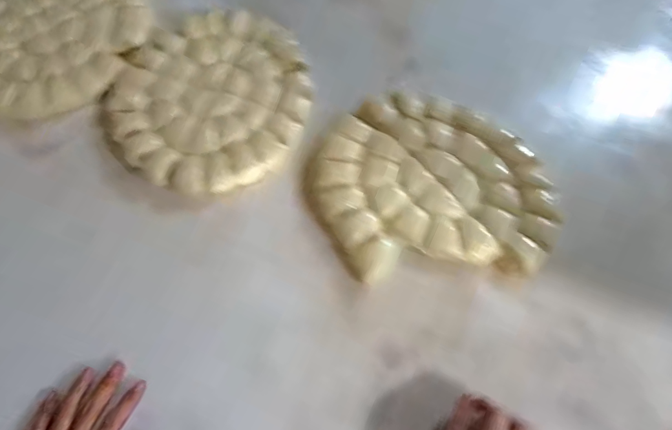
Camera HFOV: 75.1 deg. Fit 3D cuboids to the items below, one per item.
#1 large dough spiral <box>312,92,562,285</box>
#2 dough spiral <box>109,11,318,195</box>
[{"bbox_3d":[0.121,-0.044,0.549,0.284,0.022,0.239,-3,65,-4],"label":"large dough spiral"},{"bbox_3d":[-0.166,-0.161,0.587,0.251,0.029,0.277,7,65,1],"label":"dough spiral"}]

